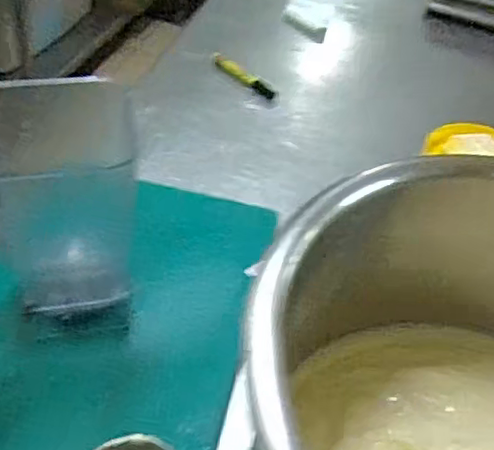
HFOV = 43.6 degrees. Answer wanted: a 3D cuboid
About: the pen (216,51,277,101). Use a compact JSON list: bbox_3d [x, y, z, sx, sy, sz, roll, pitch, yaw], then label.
[{"bbox_3d":[-0.004,-0.247,1.024,0.118,0.017,0.024,33,48,-2],"label":"pen"}]

